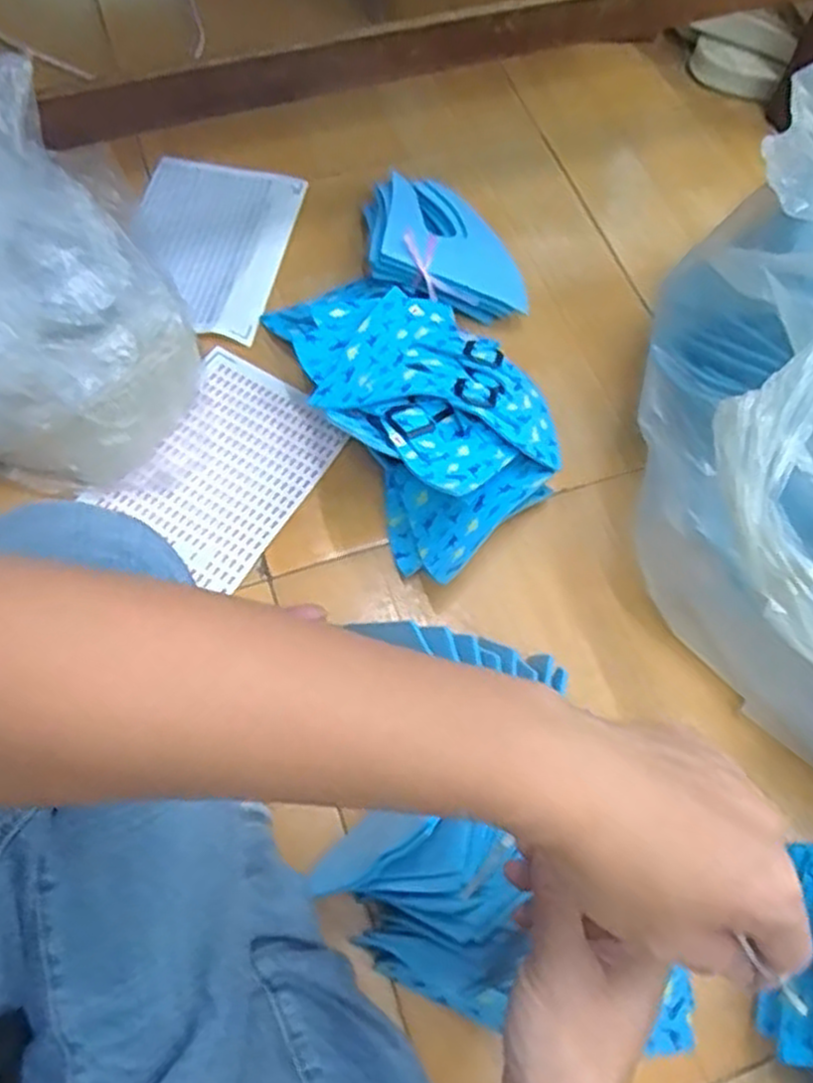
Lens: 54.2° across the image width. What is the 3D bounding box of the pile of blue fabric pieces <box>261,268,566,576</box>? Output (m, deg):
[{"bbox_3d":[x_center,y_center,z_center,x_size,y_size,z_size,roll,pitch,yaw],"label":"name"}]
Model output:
[{"bbox_3d":[0.010,-0.124,0.632,0.170,0.086,0.283,-29,70,-15],"label":"pile of blue fabric pieces"}]

